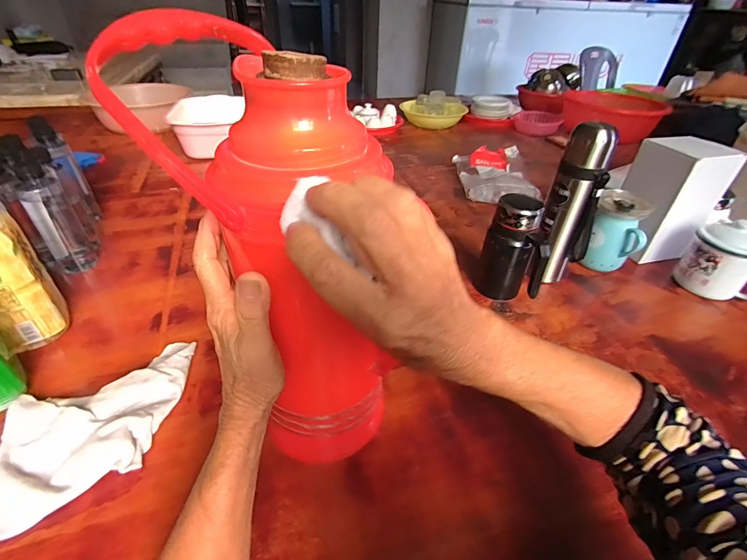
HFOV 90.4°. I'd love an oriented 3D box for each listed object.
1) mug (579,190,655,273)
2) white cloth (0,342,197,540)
[{"bbox_3d":[0.419,-0.080,0.653,0.082,0.129,0.090,18,41,21],"label":"mug"},{"bbox_3d":[-0.293,0.151,0.403,0.201,0.034,0.135,-25,44,-30],"label":"white cloth"}]

